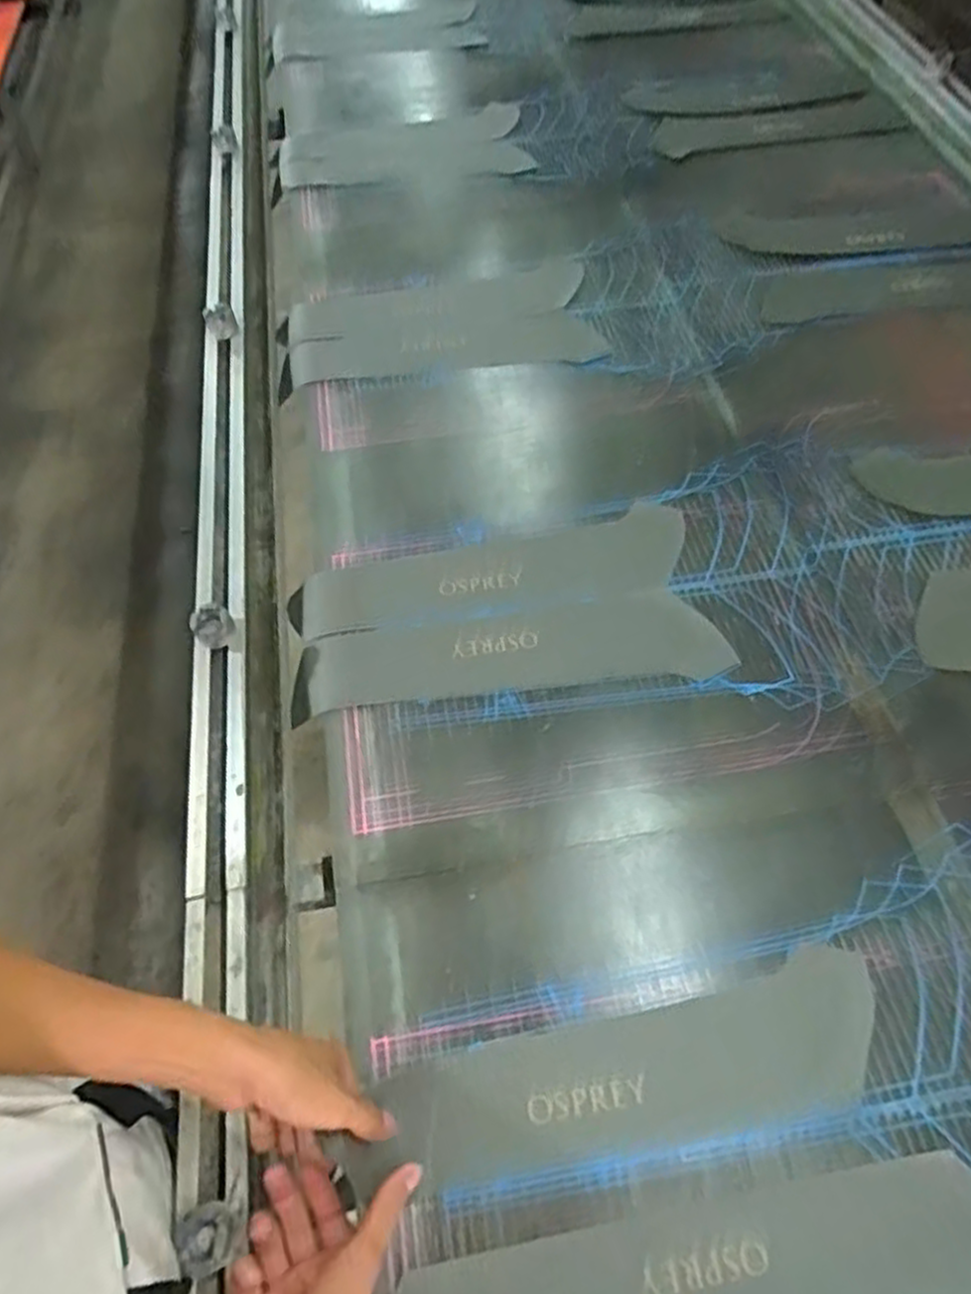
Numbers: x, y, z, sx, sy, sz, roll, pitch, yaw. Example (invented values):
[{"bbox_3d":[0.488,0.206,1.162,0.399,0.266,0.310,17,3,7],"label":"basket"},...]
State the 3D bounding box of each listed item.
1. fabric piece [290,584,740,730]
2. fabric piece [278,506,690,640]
[{"bbox_3d":[0.025,0.001,0.770,0.428,0.006,0.108,-6,57,-4],"label":"fabric piece"},{"bbox_3d":[0.011,-0.080,0.828,0.434,0.008,0.108,-11,57,-7],"label":"fabric piece"}]

